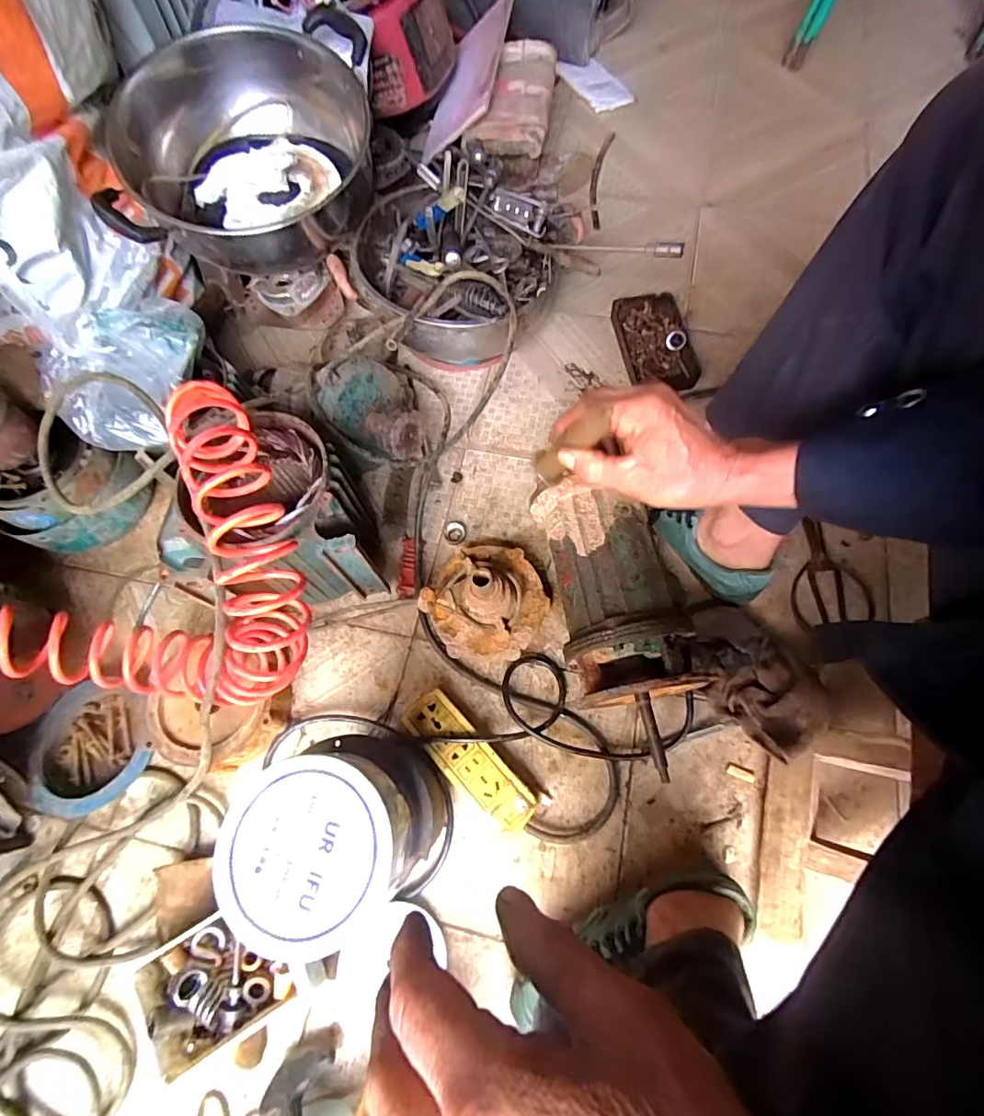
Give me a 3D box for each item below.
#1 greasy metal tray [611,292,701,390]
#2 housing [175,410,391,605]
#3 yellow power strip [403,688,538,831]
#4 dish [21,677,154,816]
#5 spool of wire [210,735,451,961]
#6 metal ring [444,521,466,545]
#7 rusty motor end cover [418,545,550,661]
[{"bbox_3d":[0.254,-0.344,0.807,0.112,0.031,0.179,-6,67,1],"label":"greasy metal tray"},{"bbox_3d":[-0.217,-0.049,0.634,0.173,0.207,0.162,2,69,3],"label":"housing"},{"bbox_3d":[-0.027,0.236,0.604,0.057,0.029,0.177,-41,71,-13],"label":"yellow power strip"},{"bbox_3d":[-0.481,0.225,0.614,0.149,0.054,0.137,-1,68,3],"label":"dish"},{"bbox_3d":[-0.125,0.208,0.394,0.140,0.093,0.133,-1,69,2],"label":"spool of wire"},{"bbox_3d":[-0.051,-0.036,0.723,0.030,0.007,0.036,5,68,5],"label":"metal ring"},{"bbox_3d":[-0.007,0.043,0.633,0.147,0.122,0.144,3,68,4],"label":"rusty motor end cover"}]

